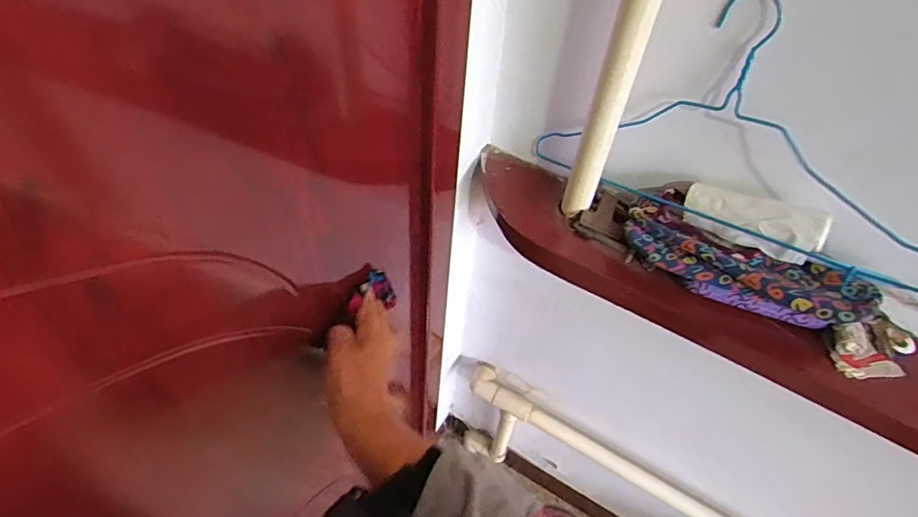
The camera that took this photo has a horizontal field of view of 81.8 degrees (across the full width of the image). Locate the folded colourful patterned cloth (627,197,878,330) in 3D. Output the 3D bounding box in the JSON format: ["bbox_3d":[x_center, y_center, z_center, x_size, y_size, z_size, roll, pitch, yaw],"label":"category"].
[{"bbox_3d":[0.290,0.011,0.548,0.249,0.065,0.076,27,55,15],"label":"folded colourful patterned cloth"}]

